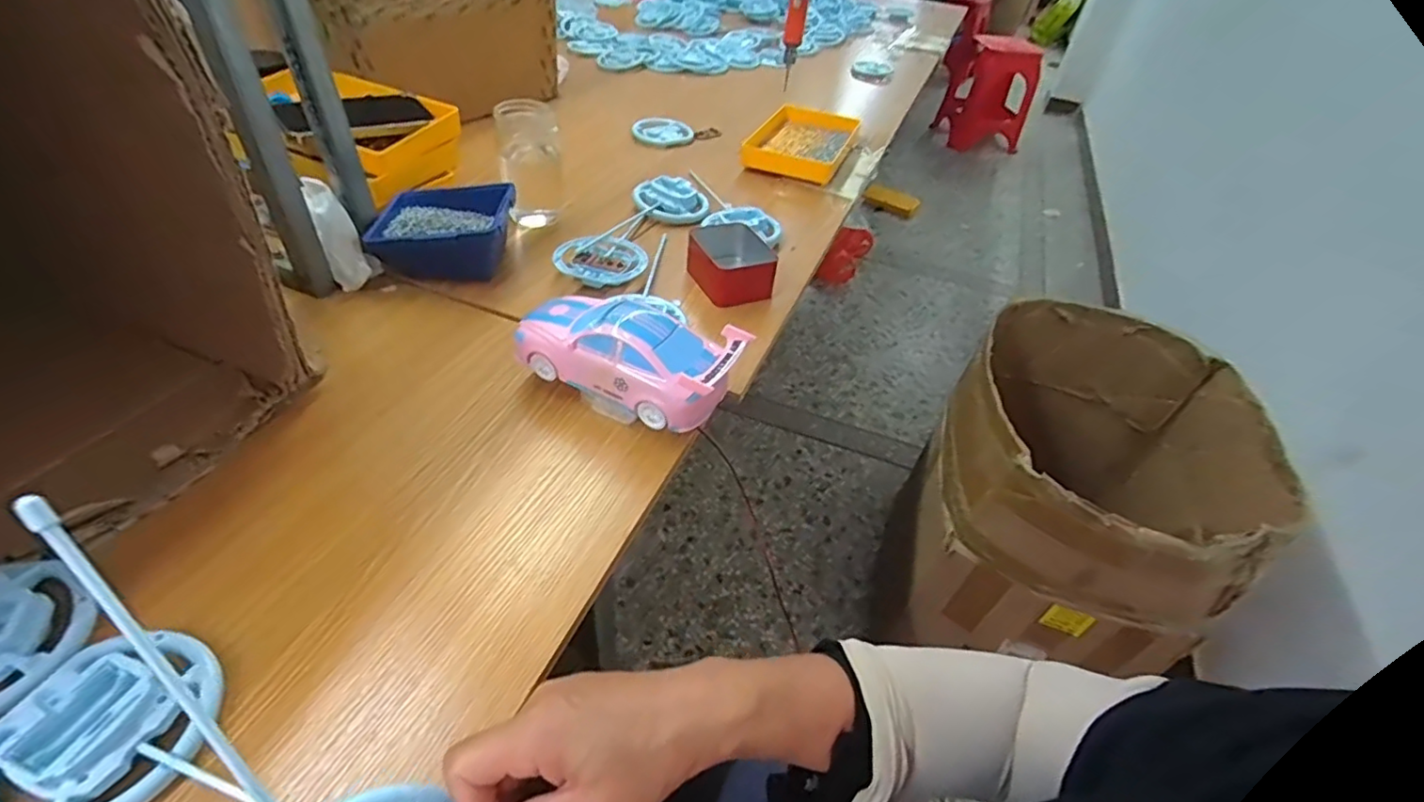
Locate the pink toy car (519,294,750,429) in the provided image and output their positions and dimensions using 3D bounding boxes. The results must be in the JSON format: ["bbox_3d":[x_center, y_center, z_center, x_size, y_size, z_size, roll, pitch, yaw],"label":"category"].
[{"bbox_3d":[-0.073,-0.035,0.520,0.195,0.084,0.080,21,45,14],"label":"pink toy car"}]

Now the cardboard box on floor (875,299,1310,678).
[{"bbox_3d":[0.573,0.175,1.012,0.435,0.512,0.453,21,45,14],"label":"cardboard box on floor"}]

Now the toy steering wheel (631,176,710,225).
[{"bbox_3d":[-0.055,-0.270,0.810,0.097,0.028,0.078,2,43,-6],"label":"toy steering wheel"}]

